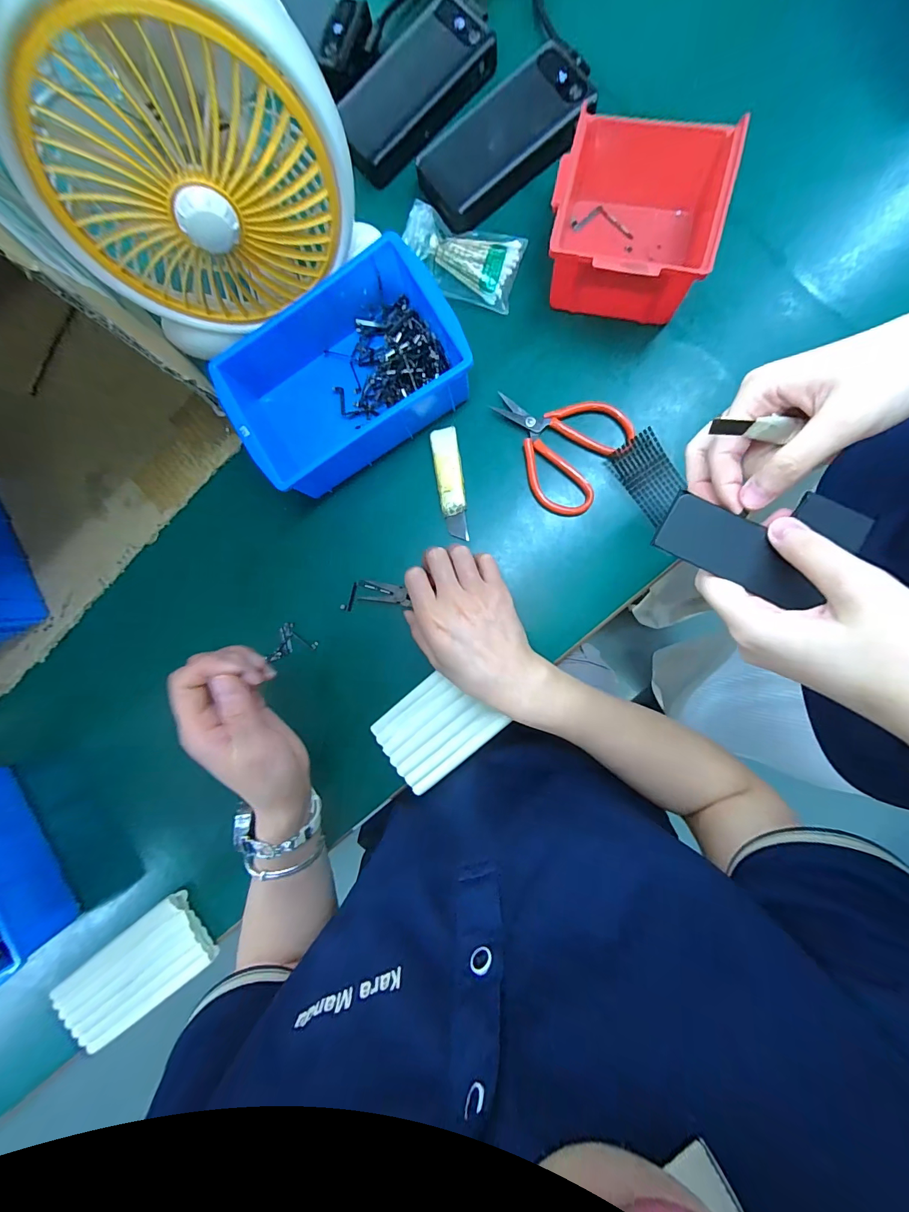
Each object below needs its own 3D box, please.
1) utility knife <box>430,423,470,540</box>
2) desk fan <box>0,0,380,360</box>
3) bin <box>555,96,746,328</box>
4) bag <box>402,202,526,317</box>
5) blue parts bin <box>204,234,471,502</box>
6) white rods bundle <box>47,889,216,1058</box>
[{"bbox_3d":[-0.004,-0.115,0.385,0.024,0.006,0.105,-9,88,7],"label":"utility knife"},{"bbox_3d":[-0.179,-0.298,0.285,0.207,0.231,0.078,-12,88,7],"label":"desk fan"},{"bbox_3d":[0.145,-0.316,0.336,0.119,0.068,0.136,12,91,7],"label":"bin"},{"bbox_3d":[0.005,-0.318,0.374,0.107,0.024,0.070,21,92,7],"label":"bag"},{"bbox_3d":[-0.096,-0.198,0.364,0.199,0.063,0.134,-33,86,6],"label":"blue parts bin"},{"bbox_3d":[-0.342,0.393,0.434,0.199,0.012,0.081,-40,85,7],"label":"white rods bundle"}]

